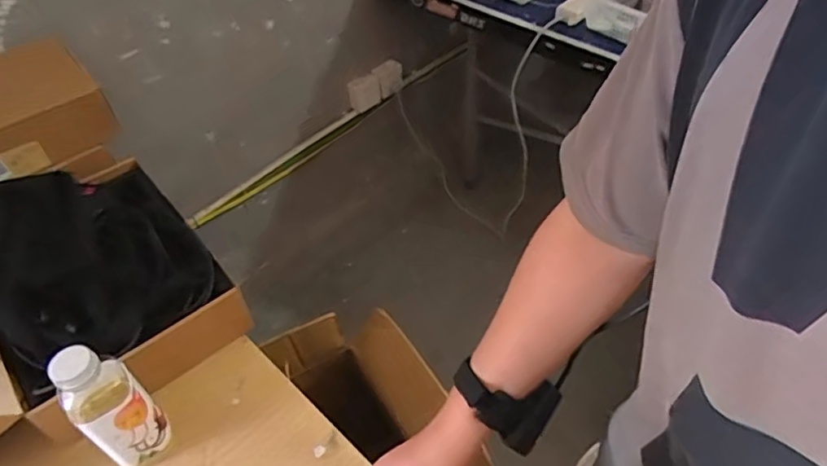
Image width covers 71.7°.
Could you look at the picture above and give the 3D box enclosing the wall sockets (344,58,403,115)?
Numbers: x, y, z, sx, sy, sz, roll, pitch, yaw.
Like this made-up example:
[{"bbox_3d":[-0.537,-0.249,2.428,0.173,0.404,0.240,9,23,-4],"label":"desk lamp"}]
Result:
[{"bbox_3d":[-0.112,-0.450,1.752,0.198,0.106,0.026,-32,52,-24],"label":"wall sockets"}]

